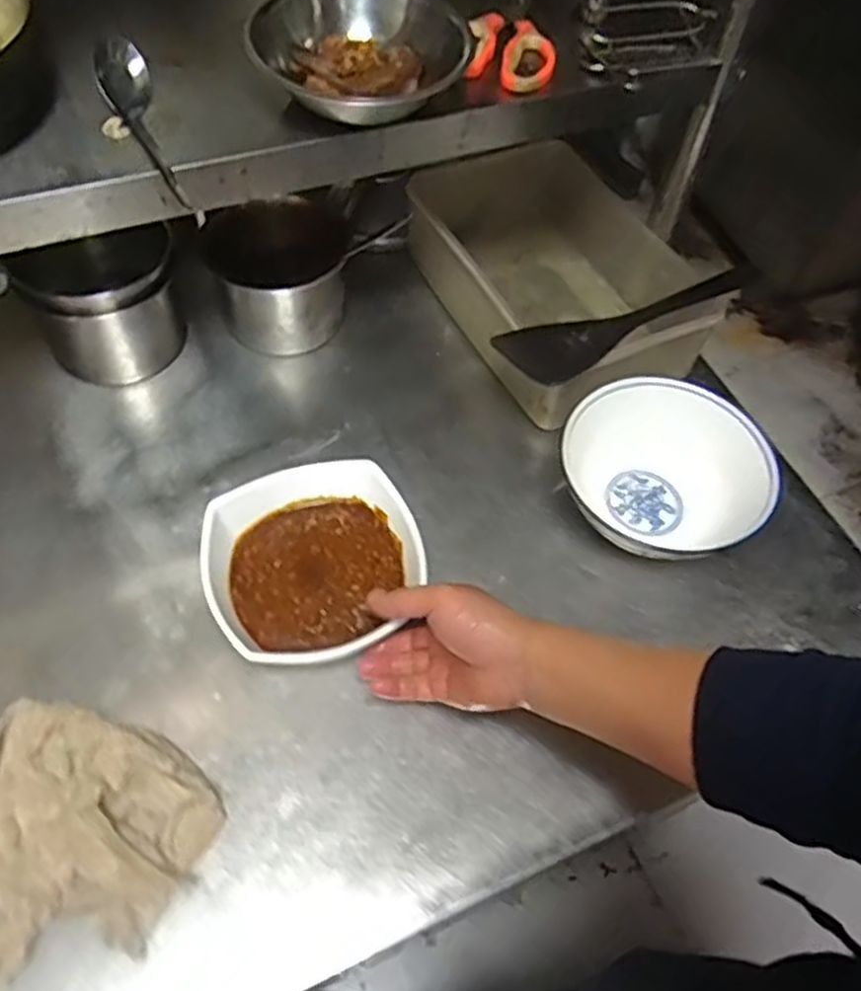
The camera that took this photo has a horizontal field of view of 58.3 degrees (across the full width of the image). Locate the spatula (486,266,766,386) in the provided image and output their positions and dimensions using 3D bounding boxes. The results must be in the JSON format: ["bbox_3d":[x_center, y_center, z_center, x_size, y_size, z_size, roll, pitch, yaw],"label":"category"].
[{"bbox_3d":[0.201,-0.184,0.771,0.320,0.026,0.068,-29,63,-21],"label":"spatula"}]

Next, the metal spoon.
[{"bbox_3d":[-0.209,-0.271,0.565,0.040,0.027,0.149,-22,75,-17],"label":"metal spoon"}]

